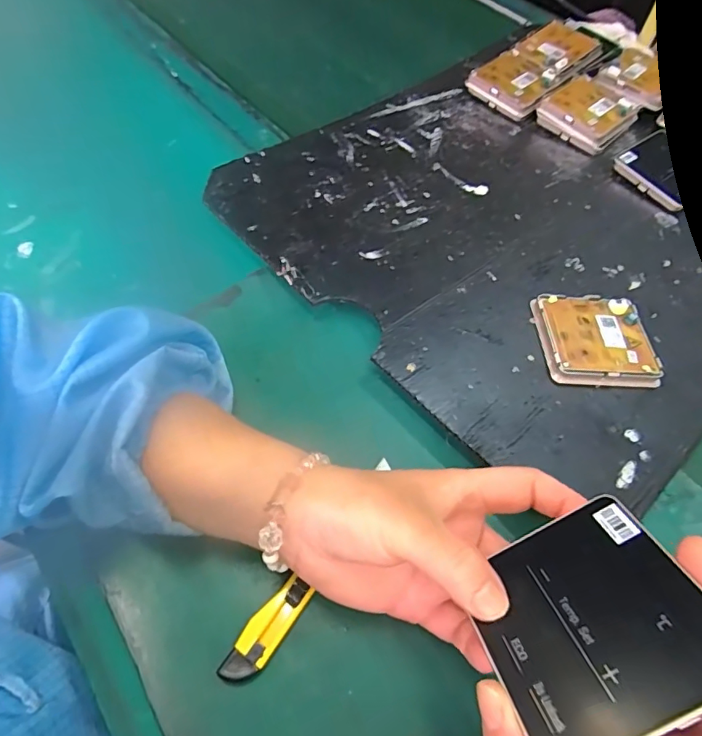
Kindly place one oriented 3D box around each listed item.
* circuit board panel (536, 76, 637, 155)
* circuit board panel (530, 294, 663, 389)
[{"bbox_3d":[0.244,-0.261,0.510,0.081,0.029,0.076,-35,65,-23],"label":"circuit board panel"},{"bbox_3d":[0.177,-0.022,0.360,0.077,0.013,0.078,1,57,-3],"label":"circuit board panel"}]

